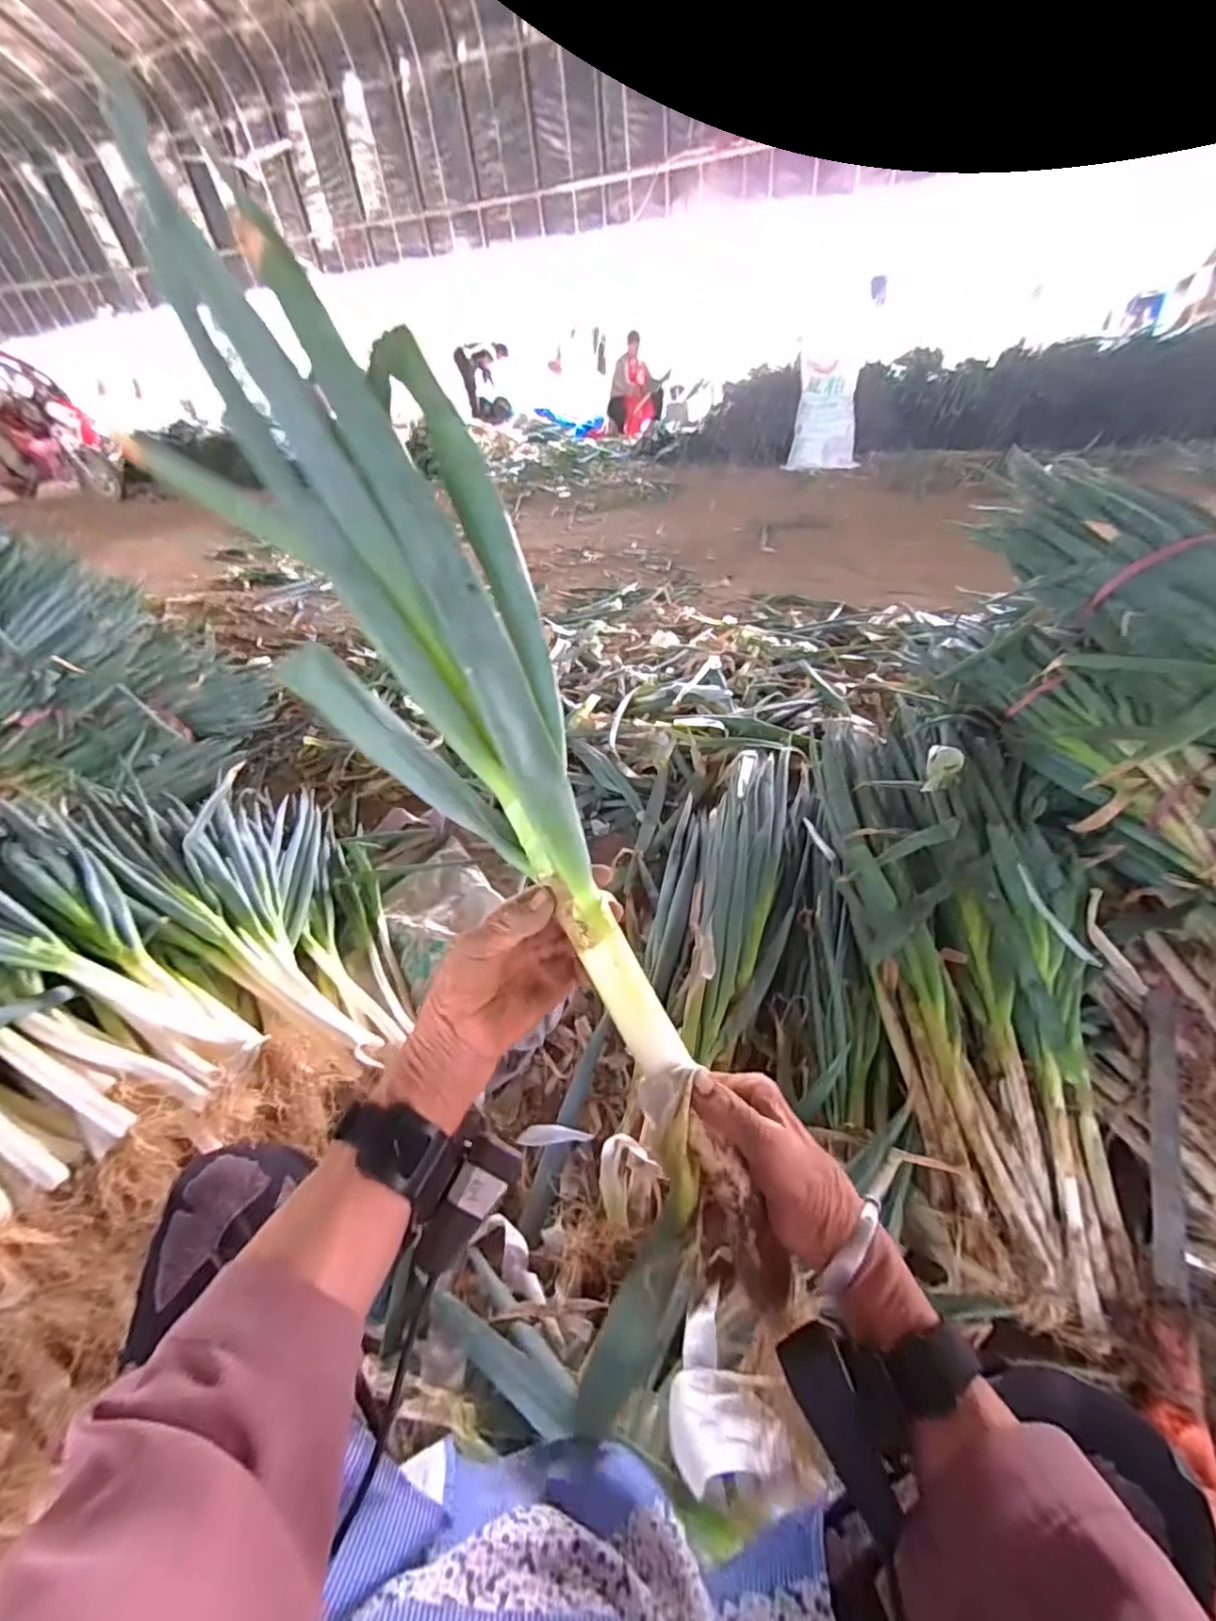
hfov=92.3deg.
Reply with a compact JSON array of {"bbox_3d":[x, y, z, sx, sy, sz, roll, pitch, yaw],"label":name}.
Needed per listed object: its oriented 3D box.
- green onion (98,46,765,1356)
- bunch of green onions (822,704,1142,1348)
[{"bbox_3d":[-0.105,-0.075,0.403,0.161,0.103,0.638,-27,87,-23],"label":"green onion"},{"bbox_3d":[0.546,0.202,0.917,0.288,0.210,0.895,-2,57,6],"label":"bunch of green onions"}]

